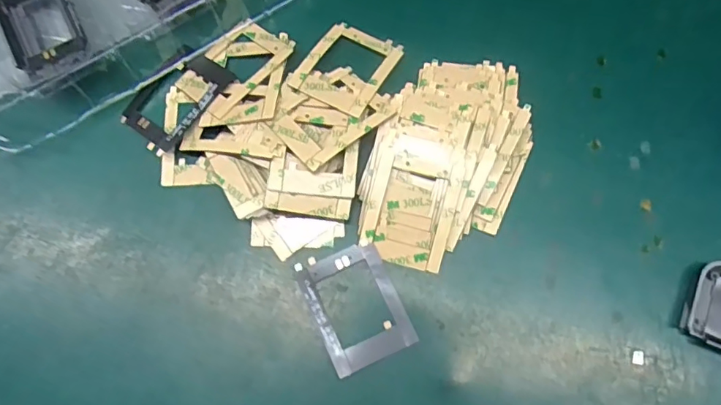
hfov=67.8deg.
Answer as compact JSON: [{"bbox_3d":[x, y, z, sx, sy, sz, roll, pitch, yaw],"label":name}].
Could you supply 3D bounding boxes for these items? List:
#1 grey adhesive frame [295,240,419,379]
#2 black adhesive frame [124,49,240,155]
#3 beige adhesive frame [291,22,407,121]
[{"bbox_3d":[-0.002,0.048,0.250,0.039,0.004,0.054,-23,78,-5],"label":"grey adhesive frame"},{"bbox_3d":[-0.093,-0.052,0.272,0.037,0.005,0.054,36,79,18],"label":"black adhesive frame"},{"bbox_3d":[-0.006,-0.069,0.271,0.040,0.004,0.053,27,61,8],"label":"beige adhesive frame"}]

